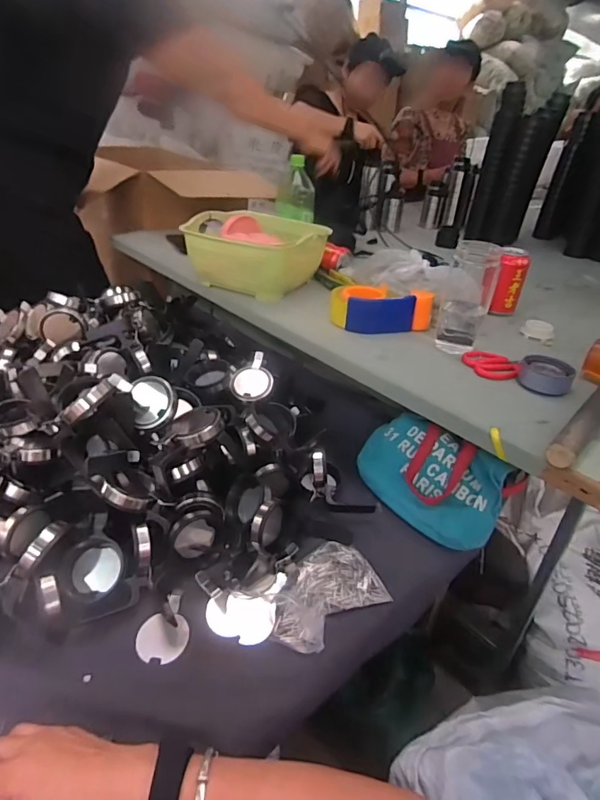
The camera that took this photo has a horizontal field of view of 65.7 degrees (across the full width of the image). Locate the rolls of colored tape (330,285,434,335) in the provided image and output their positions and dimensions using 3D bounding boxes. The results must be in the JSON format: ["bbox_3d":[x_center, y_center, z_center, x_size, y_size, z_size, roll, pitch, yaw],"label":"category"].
[{"bbox_3d":[0.137,-0.153,0.785,0.169,0.058,0.074,4,33,1],"label":"rolls of colored tape"}]

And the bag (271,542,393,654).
[{"bbox_3d":[0.027,0.233,0.562,0.144,0.016,0.100,-22,41,-34],"label":"bag"}]

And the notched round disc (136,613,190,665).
[{"bbox_3d":[-0.151,0.263,0.512,0.054,0.007,0.048,0,52,-8],"label":"notched round disc"}]

